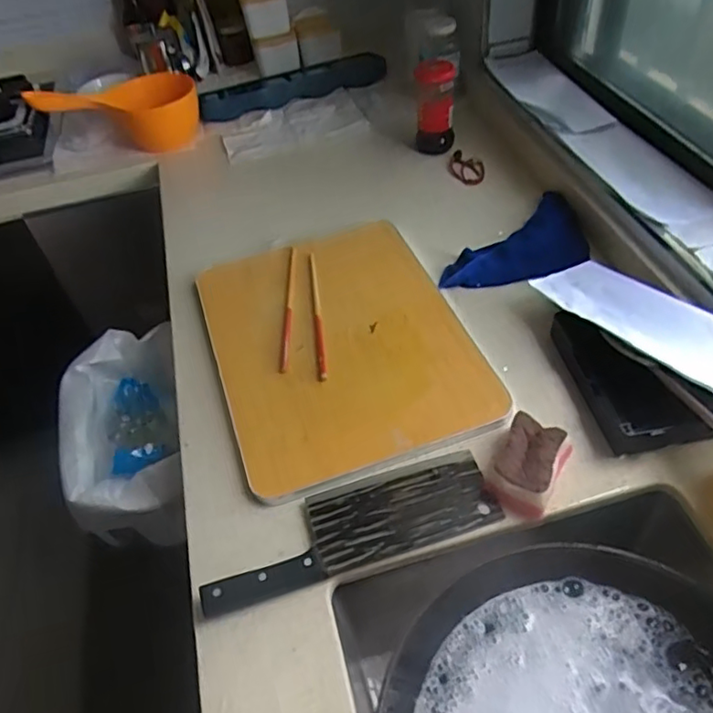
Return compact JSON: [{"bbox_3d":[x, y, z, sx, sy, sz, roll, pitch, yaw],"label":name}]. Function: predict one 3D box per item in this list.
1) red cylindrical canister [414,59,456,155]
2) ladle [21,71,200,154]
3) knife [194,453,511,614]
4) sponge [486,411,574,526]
[{"bbox_3d":[0.132,-0.426,1.027,0.066,0.133,0.069,-3,48,5],"label":"red cylindrical canister"},{"bbox_3d":[-0.444,-0.456,1.130,0.288,0.122,0.129,-3,45,-18],"label":"ladle"},{"bbox_3d":[-0.008,0.161,0.590,0.286,0.018,0.089,-17,47,-9],"label":"knife"},{"bbox_3d":[0.170,0.110,0.603,0.058,0.035,0.092,20,53,24],"label":"sponge"}]

